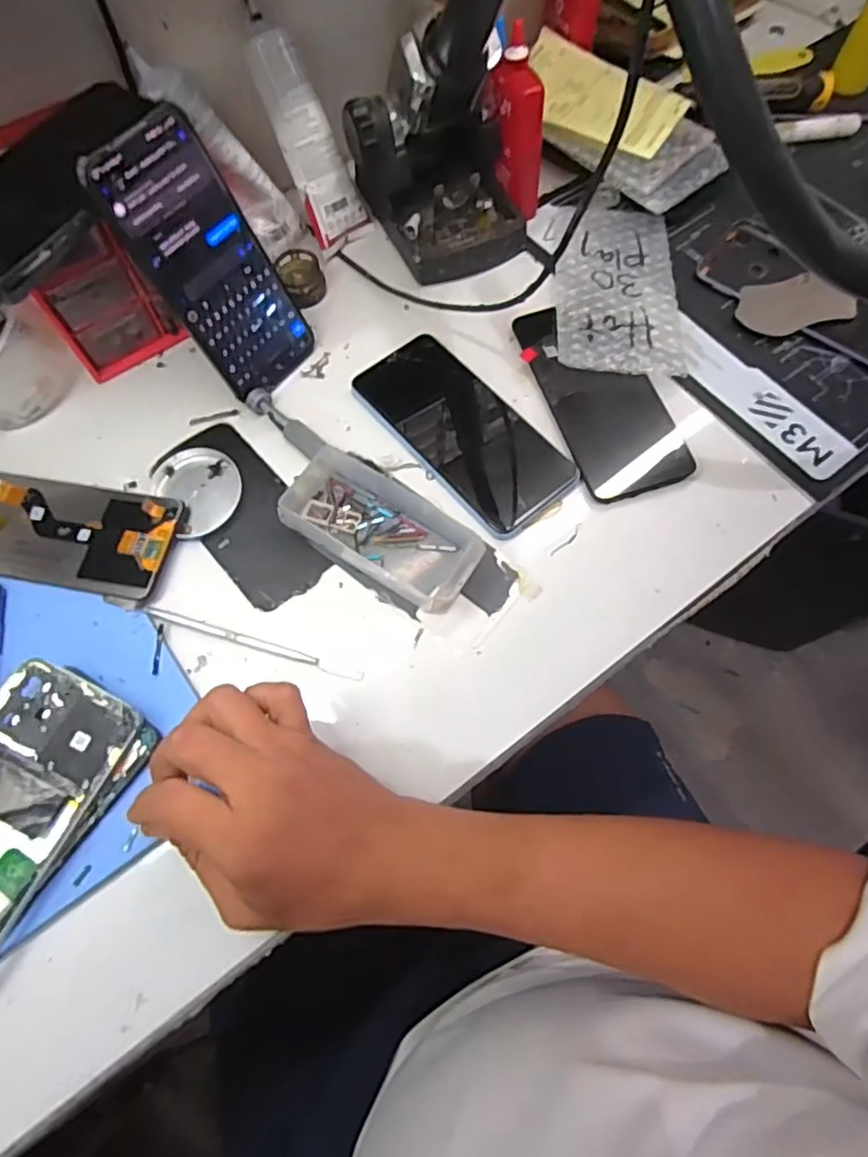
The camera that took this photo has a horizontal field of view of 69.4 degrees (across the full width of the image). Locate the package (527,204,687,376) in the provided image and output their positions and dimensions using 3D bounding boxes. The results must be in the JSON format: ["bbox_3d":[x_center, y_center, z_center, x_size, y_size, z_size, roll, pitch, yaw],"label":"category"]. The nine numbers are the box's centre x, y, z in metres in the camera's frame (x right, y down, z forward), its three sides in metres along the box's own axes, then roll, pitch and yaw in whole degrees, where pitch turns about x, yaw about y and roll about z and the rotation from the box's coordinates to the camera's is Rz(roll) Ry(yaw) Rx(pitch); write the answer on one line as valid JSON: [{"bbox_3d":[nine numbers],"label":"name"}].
[{"bbox_3d":[0.139,-0.227,0.485,0.103,0.020,0.178,-4,69,-3],"label":"package"}]

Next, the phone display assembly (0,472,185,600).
[{"bbox_3d":[-0.252,-0.034,0.404,0.165,0.010,0.072,11,69,3],"label":"phone display assembly"}]

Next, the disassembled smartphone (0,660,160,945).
[{"bbox_3d":[-0.227,0.126,0.324,0.082,0.013,0.159,31,75,2],"label":"disassembled smartphone"}]

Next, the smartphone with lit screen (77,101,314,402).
[{"bbox_3d":[-0.142,-0.201,0.406,0.008,0.161,0.076,22,66,39],"label":"smartphone with lit screen"}]

